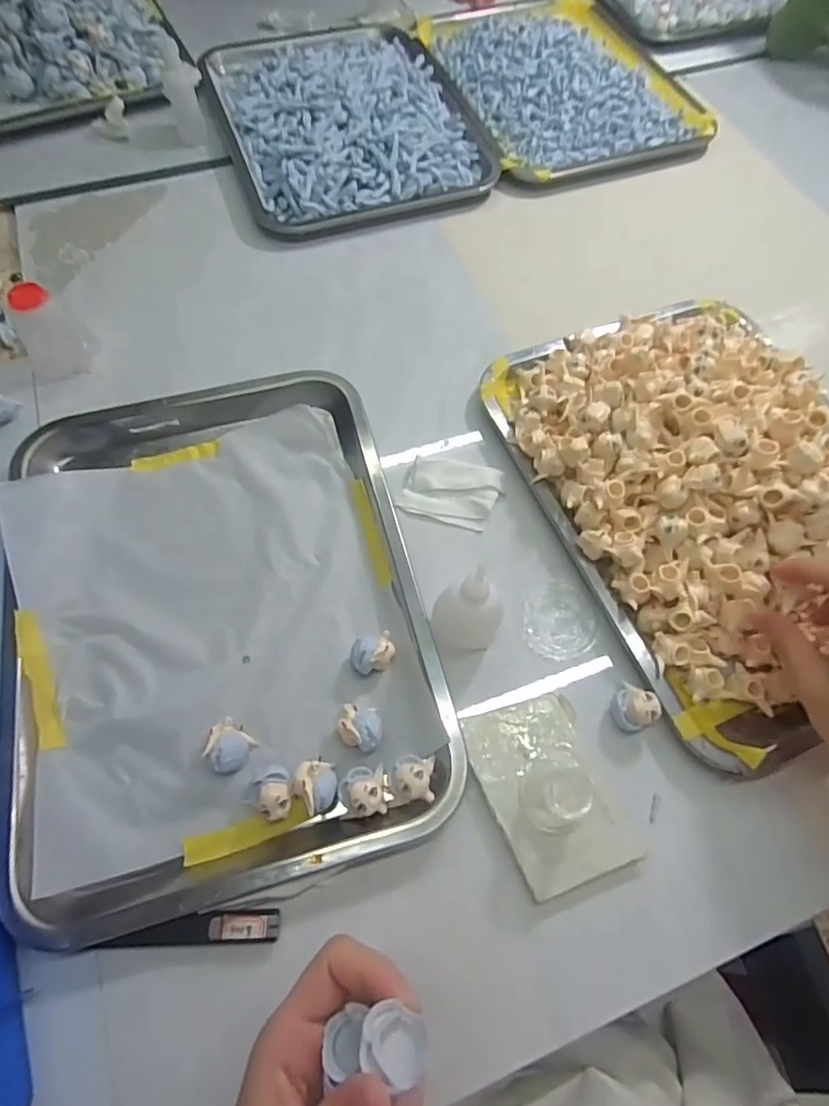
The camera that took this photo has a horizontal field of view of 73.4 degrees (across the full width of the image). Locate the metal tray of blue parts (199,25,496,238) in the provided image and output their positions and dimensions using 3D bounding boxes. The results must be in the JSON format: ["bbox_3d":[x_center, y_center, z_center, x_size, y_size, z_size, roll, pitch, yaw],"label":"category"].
[{"bbox_3d":[-0.082,-0.495,0.619,0.258,0.034,0.360,-18,66,-8],"label":"metal tray of blue parts"}]

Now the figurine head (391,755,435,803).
[{"bbox_3d":[-0.001,0.131,0.324,0.025,0.022,0.025,0,64,1],"label":"figurine head"}]

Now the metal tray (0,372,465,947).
[{"bbox_3d":[-0.131,0.028,0.373,0.255,0.024,0.346,-15,65,-7],"label":"metal tray"}]

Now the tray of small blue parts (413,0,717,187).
[{"bbox_3d":[0.167,-0.582,0.665,0.255,0.030,0.368,-18,66,-8],"label":"tray of small blue parts"}]

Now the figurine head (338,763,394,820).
[{"bbox_3d":[-0.029,0.138,0.321,0.027,0.023,0.026,-7,65,-3],"label":"figurine head"}]

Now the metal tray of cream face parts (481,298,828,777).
[{"bbox_3d":[0.223,-0.055,0.394,0.246,0.070,0.336,-20,66,-9],"label":"metal tray of cream face parts"}]

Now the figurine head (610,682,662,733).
[{"bbox_3d":[0.136,0.097,0.345,0.025,0.022,0.024,0,64,0],"label":"figurine head"}]

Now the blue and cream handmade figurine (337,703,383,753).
[{"bbox_3d":[-0.032,0.107,0.337,0.026,0.024,0.024,0,64,0],"label":"blue and cream handmade figurine"}]

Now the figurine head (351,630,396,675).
[{"bbox_3d":[-0.027,0.065,0.357,0.028,0.024,0.021,-20,66,-9],"label":"figurine head"}]

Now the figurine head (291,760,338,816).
[{"bbox_3d":[-0.055,0.134,0.322,0.023,0.026,0.026,-39,70,-17],"label":"figurine head"}]

